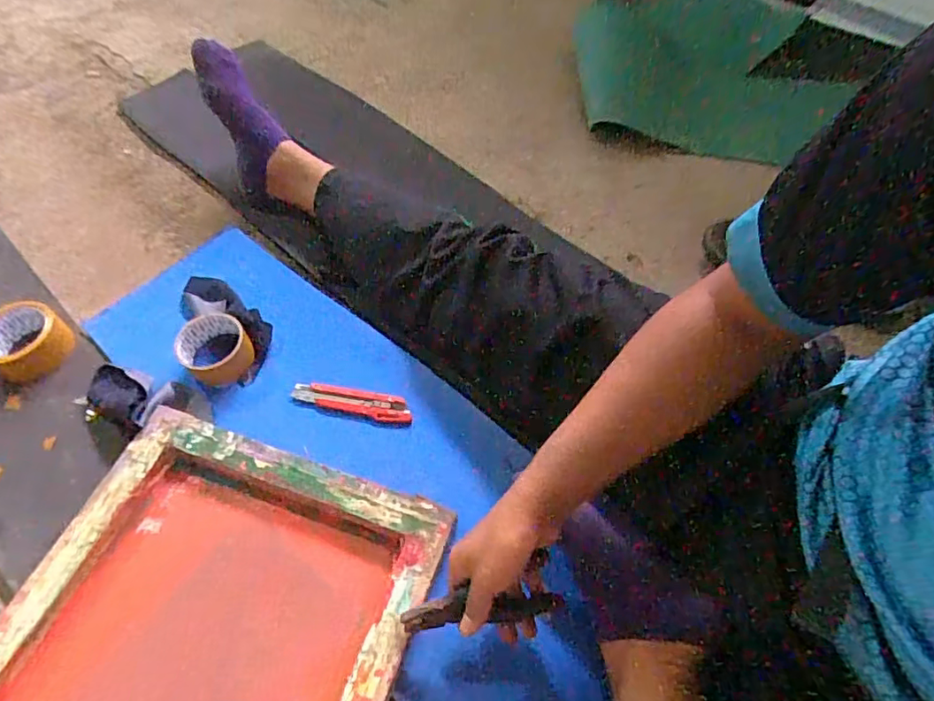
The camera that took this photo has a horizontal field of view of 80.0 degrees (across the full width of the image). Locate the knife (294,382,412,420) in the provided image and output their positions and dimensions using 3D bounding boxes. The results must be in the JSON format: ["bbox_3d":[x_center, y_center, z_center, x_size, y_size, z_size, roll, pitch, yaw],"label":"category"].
[{"bbox_3d":[-0.144,0.062,0.699,0.151,0.007,0.033,9,73,5],"label":"knife"}]

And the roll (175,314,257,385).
[{"bbox_3d":[-0.318,-0.004,0.702,0.085,0.037,0.084,1,56,-2],"label":"roll"}]

